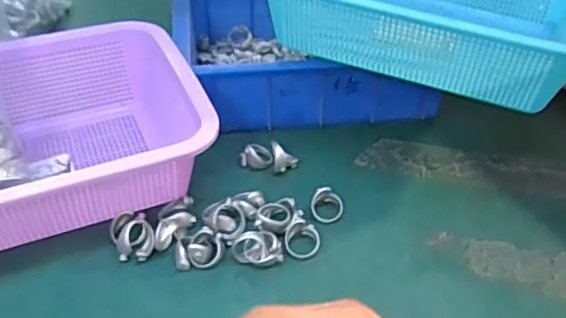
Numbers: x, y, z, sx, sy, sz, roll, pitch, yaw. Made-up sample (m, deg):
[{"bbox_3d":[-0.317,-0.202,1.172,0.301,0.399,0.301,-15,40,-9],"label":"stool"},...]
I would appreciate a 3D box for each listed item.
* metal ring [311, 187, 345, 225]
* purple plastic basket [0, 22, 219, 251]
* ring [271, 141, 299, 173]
[{"bbox_3d":[0.034,0.034,0.427,0.024,0.016,0.022,1,40,-1],"label":"metal ring"},{"bbox_3d":[-0.196,-0.010,0.425,0.265,0.083,0.174,-17,43,-21],"label":"purple plastic basket"},{"bbox_3d":[0.002,-0.003,0.466,0.021,0.021,0.016,-2,40,-3],"label":"ring"}]

